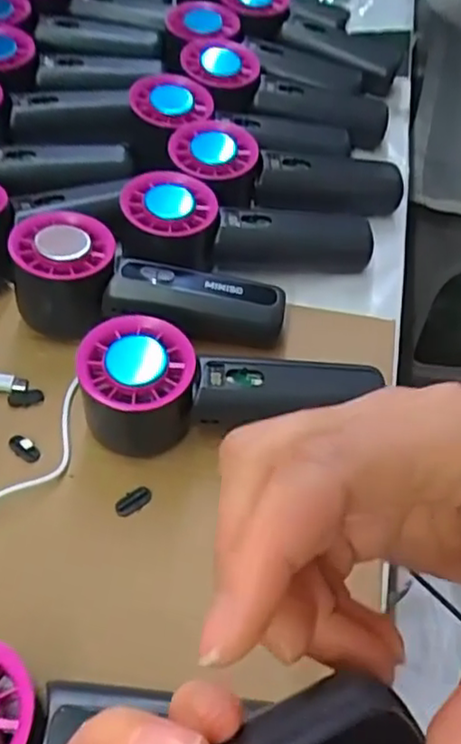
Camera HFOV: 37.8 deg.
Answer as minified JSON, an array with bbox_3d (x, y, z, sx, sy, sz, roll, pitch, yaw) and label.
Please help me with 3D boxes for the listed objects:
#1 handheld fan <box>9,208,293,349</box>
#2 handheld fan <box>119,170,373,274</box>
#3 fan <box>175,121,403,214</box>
[{"bbox_3d":[-0.048,-0.047,0.394,0.155,0.052,0.056,11,55,-9],"label":"handheld fan"},{"bbox_3d":[0.011,-0.087,0.433,0.163,0.043,0.057,5,54,-15],"label":"handheld fan"},{"bbox_3d":[0.038,-0.129,0.458,0.156,0.039,0.056,7,54,-13],"label":"fan"}]

